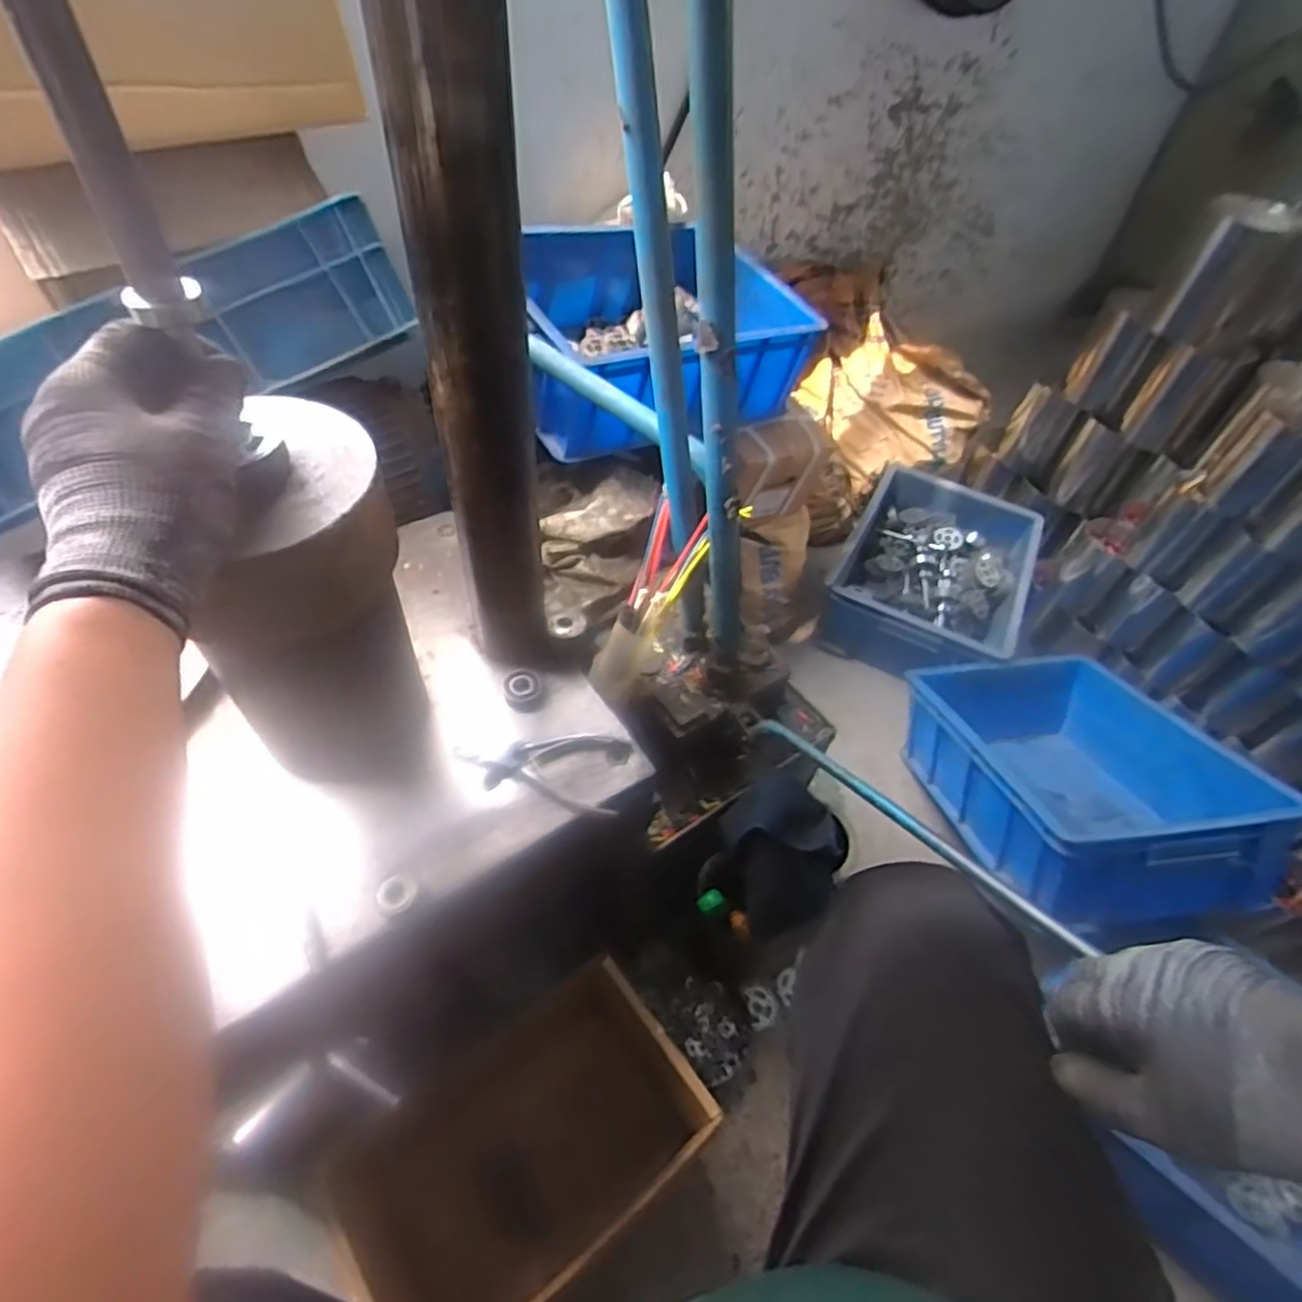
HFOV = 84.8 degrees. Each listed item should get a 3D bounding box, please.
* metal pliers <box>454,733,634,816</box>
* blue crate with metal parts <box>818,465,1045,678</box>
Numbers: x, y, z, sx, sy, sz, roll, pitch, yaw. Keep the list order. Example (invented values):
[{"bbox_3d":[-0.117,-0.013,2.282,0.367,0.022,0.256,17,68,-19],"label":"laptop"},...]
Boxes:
[{"bbox_3d":[-0.088,0.092,0.569,0.137,0.015,0.072,4,51,-2],"label":"metal pliers"},{"bbox_3d":[0.501,-0.128,1.269,0.312,0.130,0.396,27,53,15],"label":"blue crate with metal parts"}]

